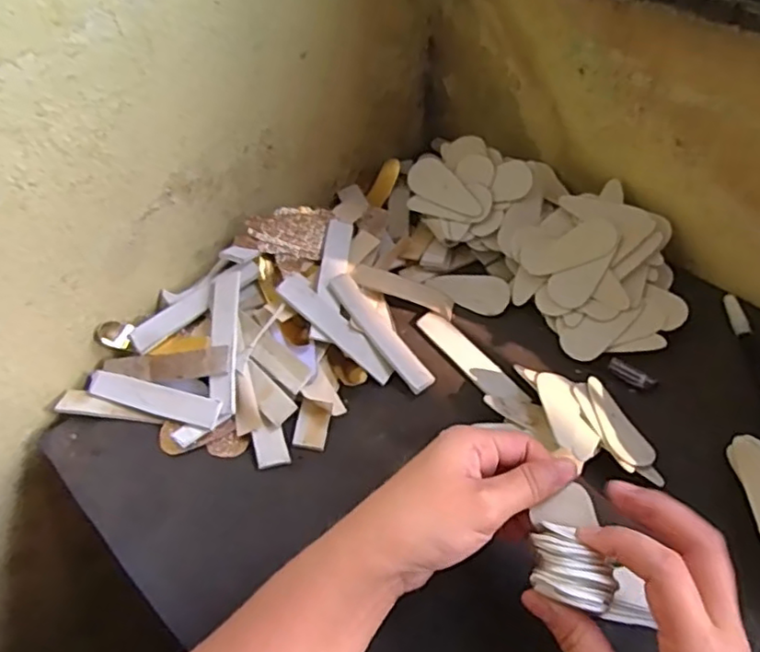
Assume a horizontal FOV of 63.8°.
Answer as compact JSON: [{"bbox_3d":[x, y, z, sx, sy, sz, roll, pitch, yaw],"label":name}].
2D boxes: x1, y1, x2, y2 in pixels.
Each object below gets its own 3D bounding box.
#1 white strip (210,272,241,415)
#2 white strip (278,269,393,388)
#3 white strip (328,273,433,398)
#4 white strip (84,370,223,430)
[{"bbox_3d":[-0.112,0.011,0.443,0.021,0.012,0.104,-4,70,1],"label":"white strip"},{"bbox_3d":[-0.031,0.002,0.454,0.104,0.005,0.022,43,64,3],"label":"white strip"},{"bbox_3d":[-0.001,0.005,0.458,0.020,0.007,0.109,-34,75,-20],"label":"white strip"},{"bbox_3d":[-0.166,0.052,0.442,0.113,0.005,0.021,12,81,16],"label":"white strip"}]

